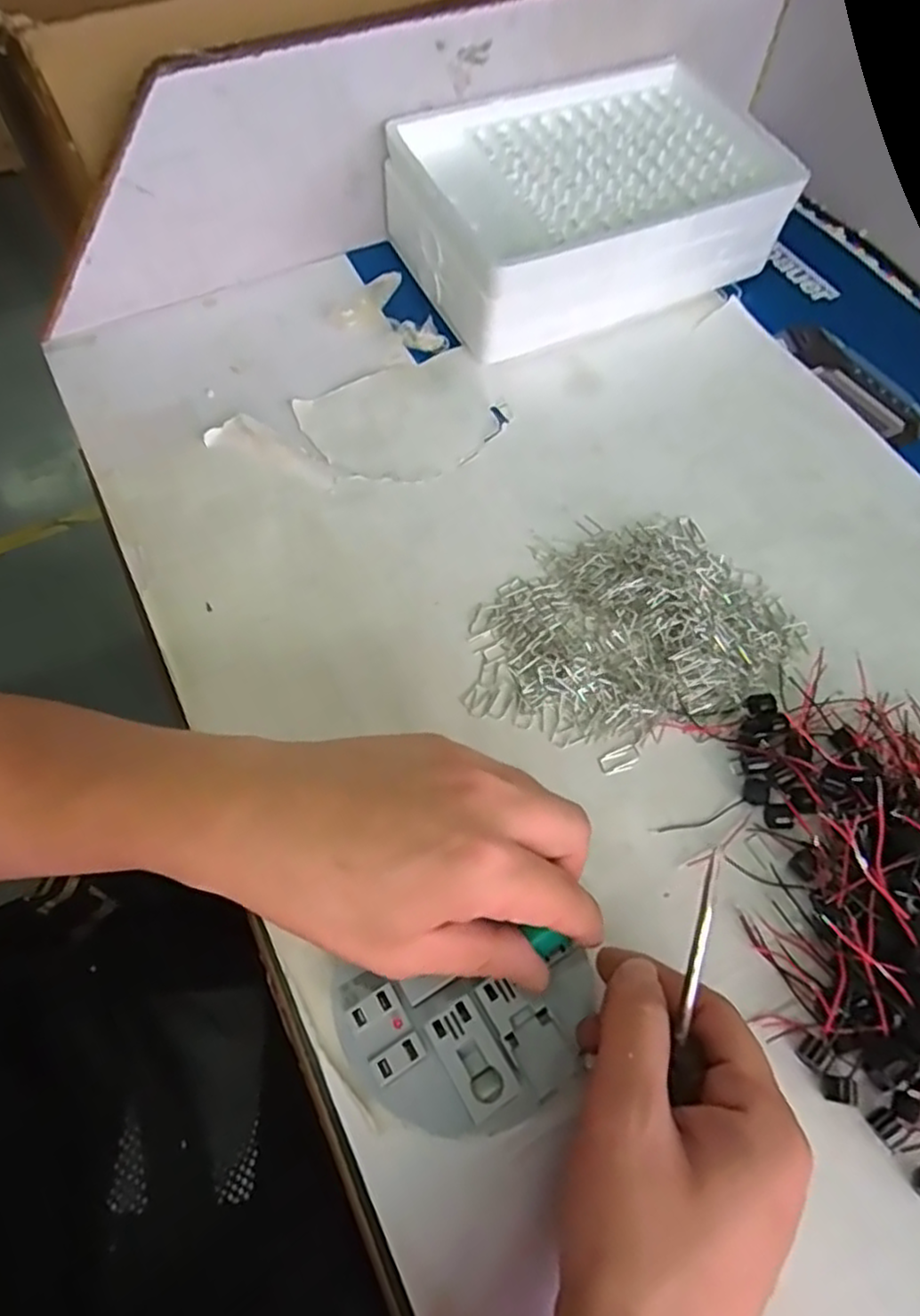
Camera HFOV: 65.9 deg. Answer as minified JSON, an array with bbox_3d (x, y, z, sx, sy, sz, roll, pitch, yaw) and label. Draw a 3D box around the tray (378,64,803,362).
[{"bbox_3d":[0.091,-0.314,0.499,0.251,0.081,0.164,-22,64,-13],"label":"tray"}]

